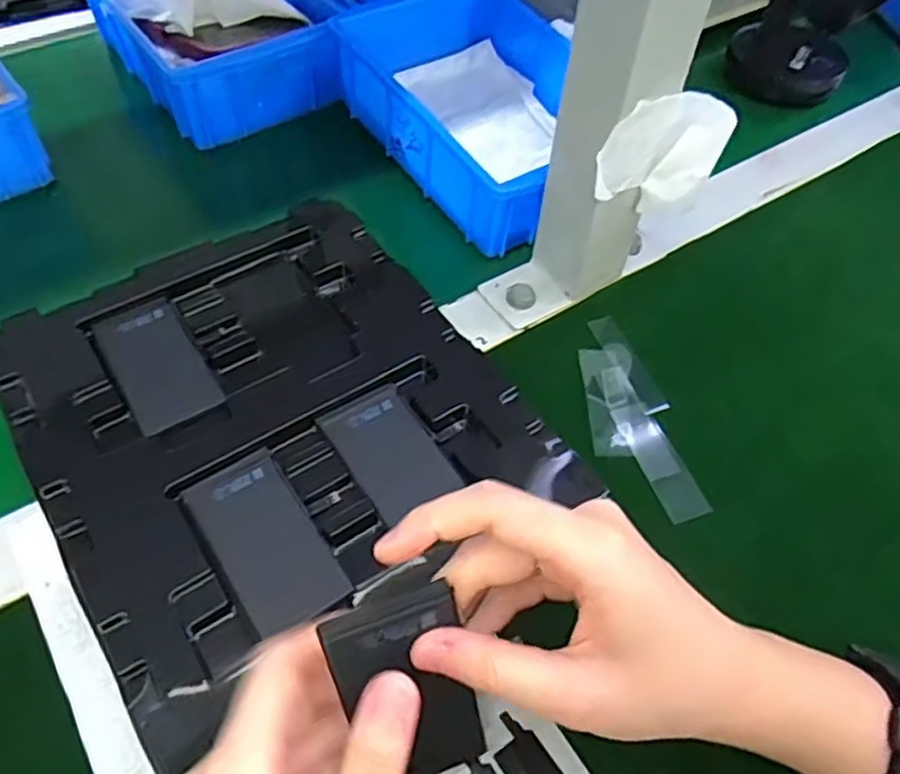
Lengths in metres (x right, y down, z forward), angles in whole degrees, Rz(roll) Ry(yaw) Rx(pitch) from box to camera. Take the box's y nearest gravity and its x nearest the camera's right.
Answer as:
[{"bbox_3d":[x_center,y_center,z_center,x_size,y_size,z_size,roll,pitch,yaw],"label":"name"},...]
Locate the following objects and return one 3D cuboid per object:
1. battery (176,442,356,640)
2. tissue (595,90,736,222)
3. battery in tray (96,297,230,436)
[{"bbox_3d":[-0.084,0.068,0.333,0.044,0.004,0.085,-29,61,-22],"label":"battery"},{"bbox_3d":[0.102,-0.107,0.359,0.063,0.064,0.026,-27,60,-21],"label":"tissue"},{"bbox_3d":[-0.157,-0.014,0.392,0.044,0.005,0.090,-27,60,-21],"label":"battery in tray"}]

